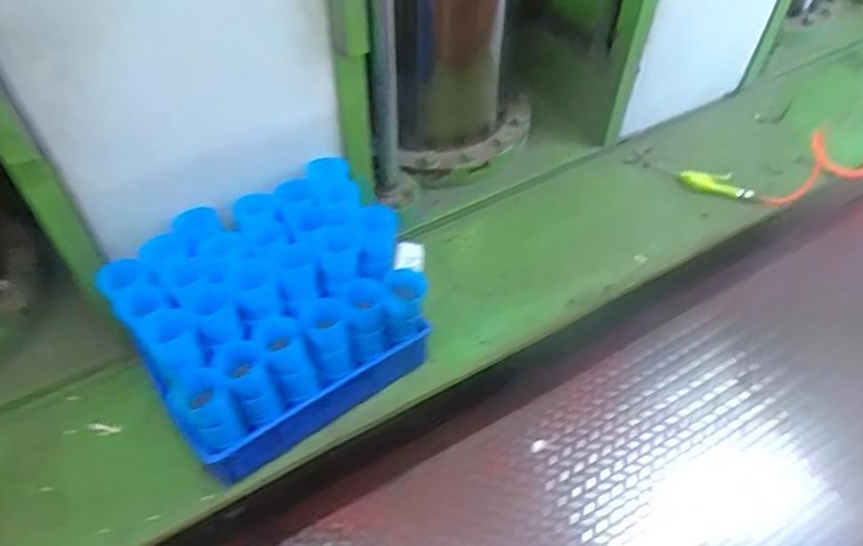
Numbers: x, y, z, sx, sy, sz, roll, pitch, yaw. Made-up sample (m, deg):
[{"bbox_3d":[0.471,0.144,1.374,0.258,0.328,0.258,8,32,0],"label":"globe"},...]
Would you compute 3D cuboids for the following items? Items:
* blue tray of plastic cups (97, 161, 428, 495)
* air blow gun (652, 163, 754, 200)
[{"bbox_3d":[-0.247,0.066,1.043,0.393,0.290,0.290,-30,58,-23],"label":"blue tray of plastic cups"},{"bbox_3d":[0.604,-0.209,1.456,0.212,0.025,0.061,17,53,11],"label":"air blow gun"}]

